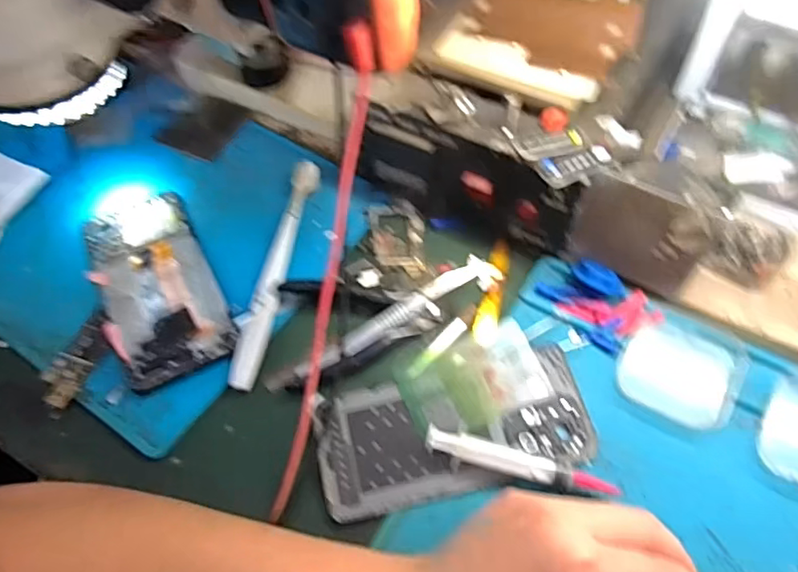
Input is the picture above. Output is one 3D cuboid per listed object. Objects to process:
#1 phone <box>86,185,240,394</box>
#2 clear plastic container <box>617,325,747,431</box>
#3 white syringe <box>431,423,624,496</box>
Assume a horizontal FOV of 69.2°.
[{"bbox_3d":[-0.176,-0.012,0.411,0.074,0.013,0.177,-26,60,-13],"label":"phone"},{"bbox_3d":[0.171,0.050,0.352,0.065,0.013,0.060,22,62,16],"label":"clear plastic container"},{"bbox_3d":[0.067,0.100,0.323,0.104,0.015,0.016,11,59,10],"label":"white syringe"}]

